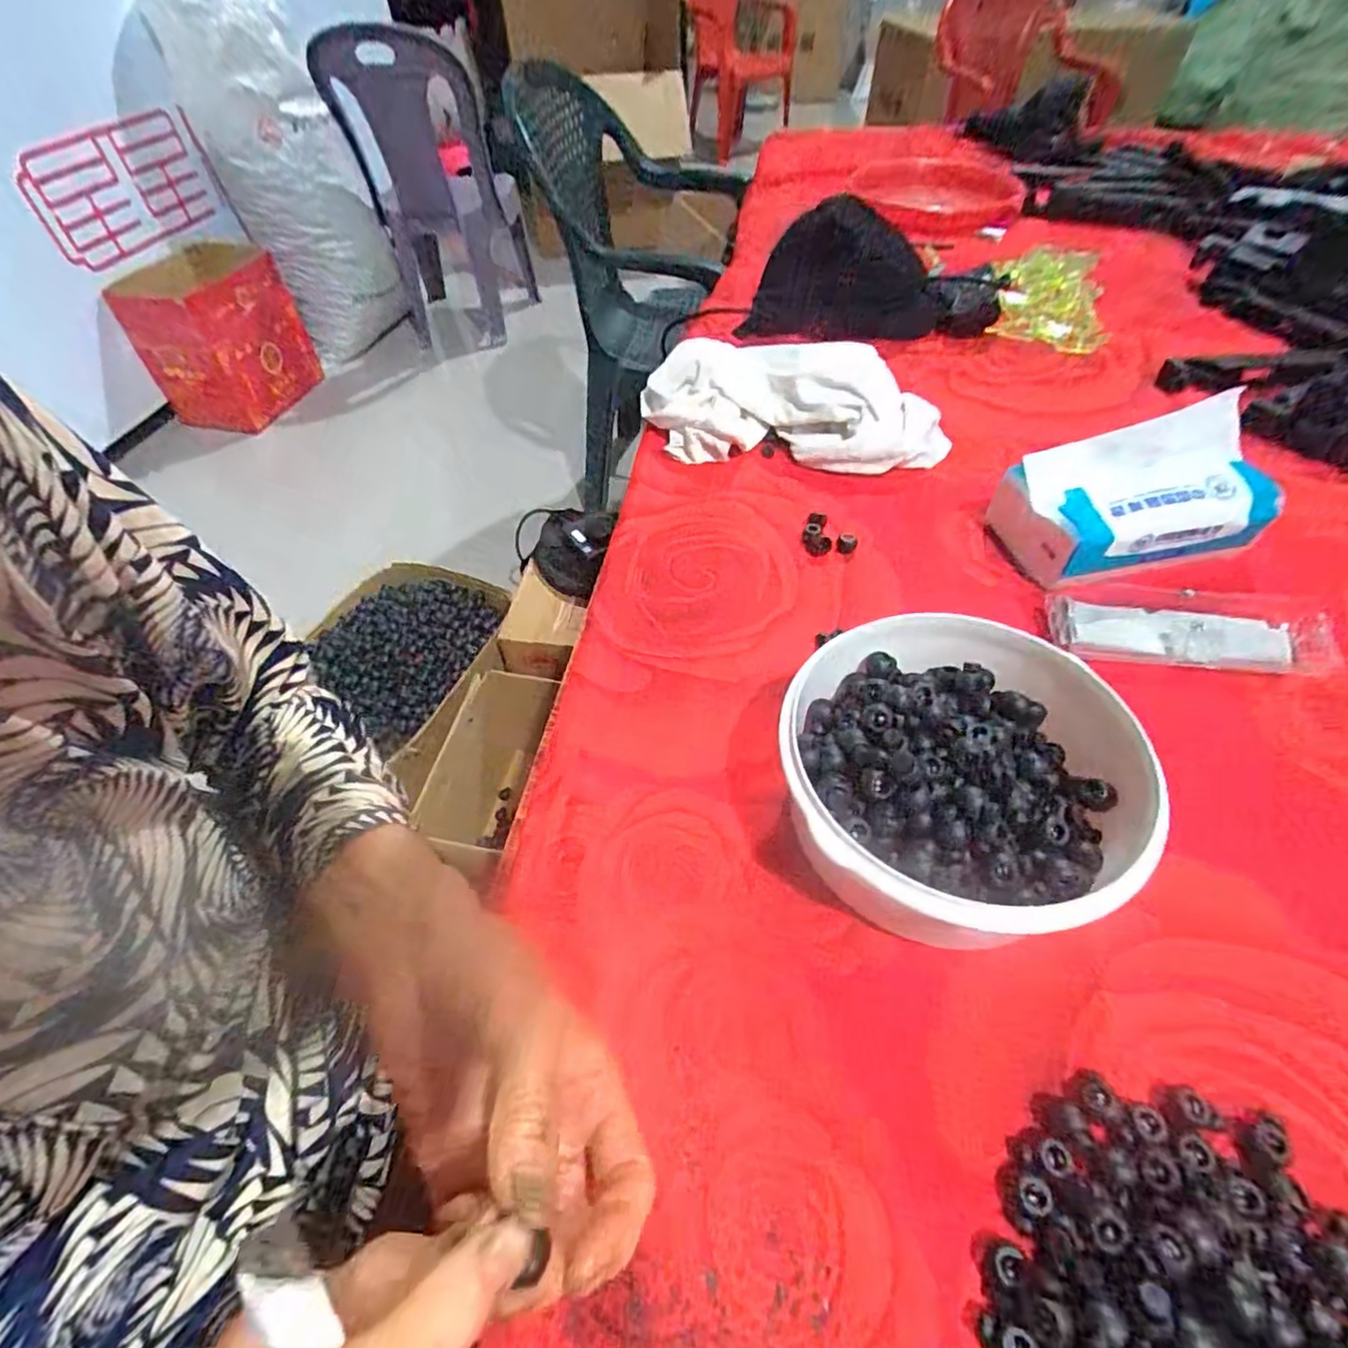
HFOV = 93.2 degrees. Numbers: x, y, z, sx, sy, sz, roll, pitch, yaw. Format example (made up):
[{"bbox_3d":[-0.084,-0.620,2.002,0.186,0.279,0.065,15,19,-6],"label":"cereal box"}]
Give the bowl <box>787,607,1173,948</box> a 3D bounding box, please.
[{"bbox_3d":[0.143,0.053,0.317,0.181,0.072,0.155,-8,51,-3],"label":"bowl"}]

